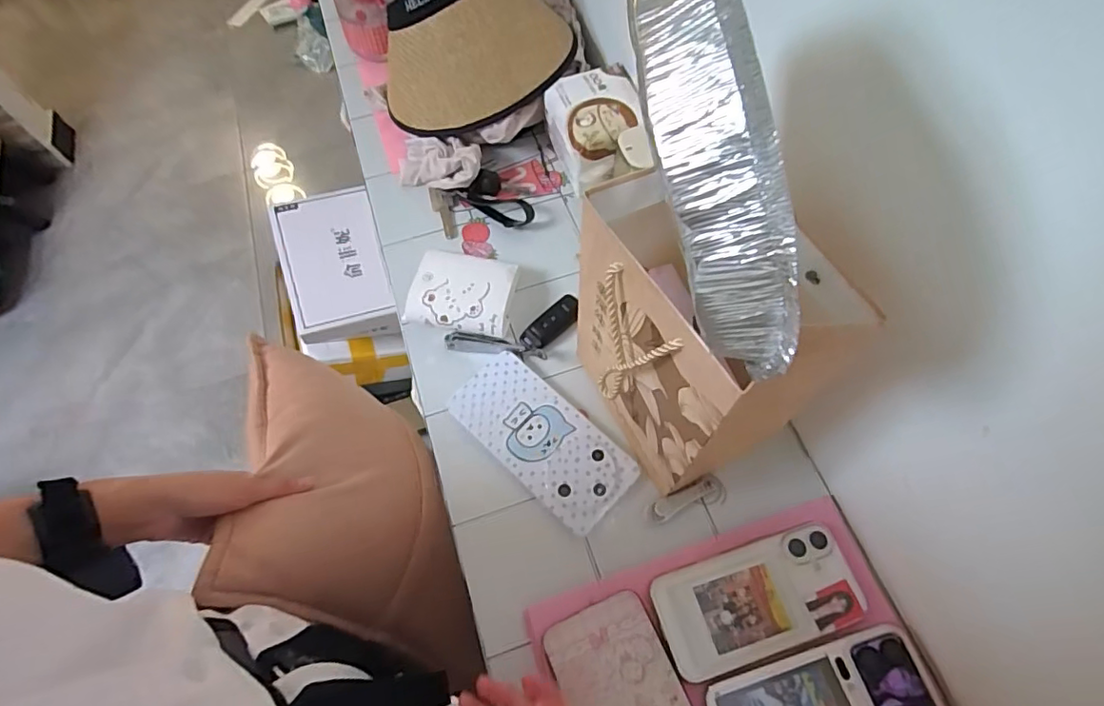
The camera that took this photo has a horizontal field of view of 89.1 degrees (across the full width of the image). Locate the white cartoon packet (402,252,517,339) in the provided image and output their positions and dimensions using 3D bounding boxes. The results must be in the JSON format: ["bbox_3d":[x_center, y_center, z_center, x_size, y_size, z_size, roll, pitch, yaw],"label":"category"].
[{"bbox_3d":[-0.084,-0.056,0.530,0.094,0.035,0.077,11,64,8],"label":"white cartoon packet"}]

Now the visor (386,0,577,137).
[{"bbox_3d":[-0.083,-0.323,0.587,0.207,0.111,0.157,-15,64,-5],"label":"visor"}]

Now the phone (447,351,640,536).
[{"bbox_3d":[-0.009,0.072,0.474,0.161,0.010,0.077,41,71,20],"label":"phone"}]

